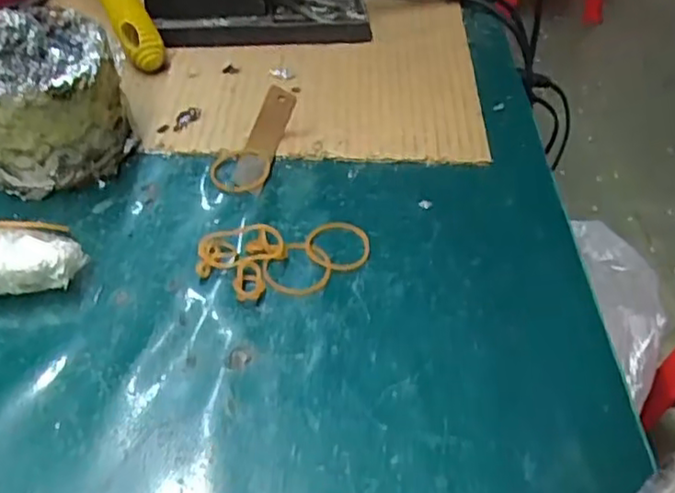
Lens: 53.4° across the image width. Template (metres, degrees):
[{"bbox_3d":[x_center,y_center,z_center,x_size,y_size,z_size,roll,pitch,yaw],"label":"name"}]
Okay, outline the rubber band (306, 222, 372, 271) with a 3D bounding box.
[{"bbox_3d":[0.000,-0.001,0.324,0.031,0.004,0.034,-2,46,-3],"label":"rubber band"}]

